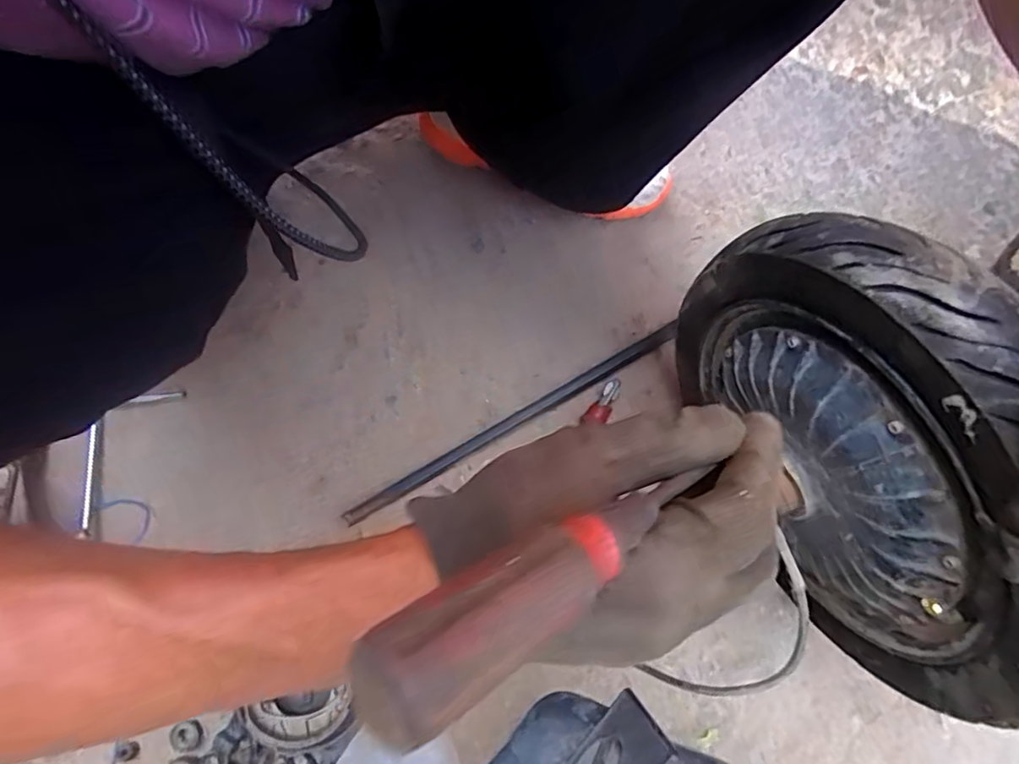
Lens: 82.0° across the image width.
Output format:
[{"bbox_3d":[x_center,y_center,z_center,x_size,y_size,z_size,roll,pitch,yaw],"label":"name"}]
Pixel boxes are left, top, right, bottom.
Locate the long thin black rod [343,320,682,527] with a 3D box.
[{"bbox_3d":[0.010,0.038,0.596,0.384,0.017,0.016,-30,81,-6],"label":"long thin black rod"}]

